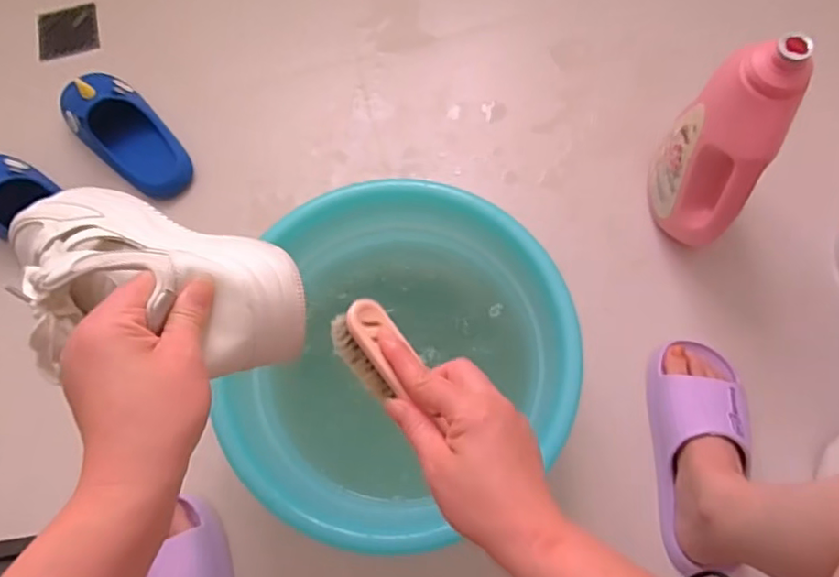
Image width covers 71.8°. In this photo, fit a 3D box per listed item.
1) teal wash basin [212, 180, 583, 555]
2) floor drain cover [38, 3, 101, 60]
[{"bbox_3d":[-0.018,0.079,0.628,0.346,0.147,0.358,25,76,9],"label":"teal wash basin"},{"bbox_3d":[-0.547,-0.402,0.905,0.088,0.011,0.090,-14,69,-4],"label":"floor drain cover"}]

